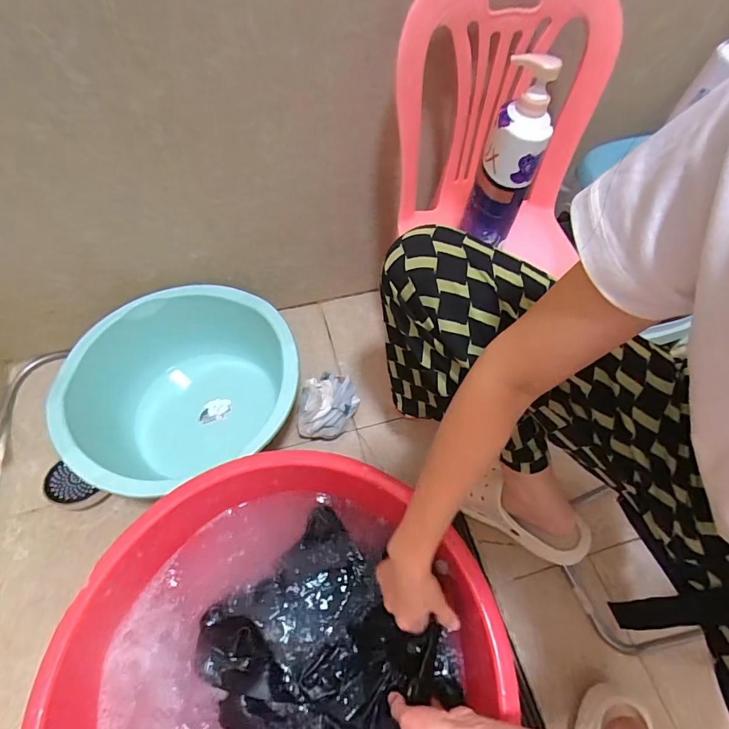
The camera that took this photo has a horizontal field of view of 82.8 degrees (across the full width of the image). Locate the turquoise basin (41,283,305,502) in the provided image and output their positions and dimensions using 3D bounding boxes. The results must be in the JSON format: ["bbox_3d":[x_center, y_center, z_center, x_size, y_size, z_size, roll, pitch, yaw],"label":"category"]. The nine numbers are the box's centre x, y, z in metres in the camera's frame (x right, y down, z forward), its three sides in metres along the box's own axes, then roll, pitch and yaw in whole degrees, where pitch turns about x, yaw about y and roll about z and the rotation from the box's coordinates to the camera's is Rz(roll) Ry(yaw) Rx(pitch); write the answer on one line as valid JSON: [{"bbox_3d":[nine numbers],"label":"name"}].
[{"bbox_3d":[-0.302,0.055,0.728,0.370,0.178,0.314,-31,66,-16],"label":"turquoise basin"}]

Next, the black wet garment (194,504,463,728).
[{"bbox_3d":[-0.072,0.378,0.503,0.296,0.058,0.266,-40,69,-22],"label":"black wet garment"}]

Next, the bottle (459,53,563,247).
[{"bbox_3d":[0.196,-0.275,0.557,0.070,0.215,0.073,15,62,8],"label":"bottle"}]

